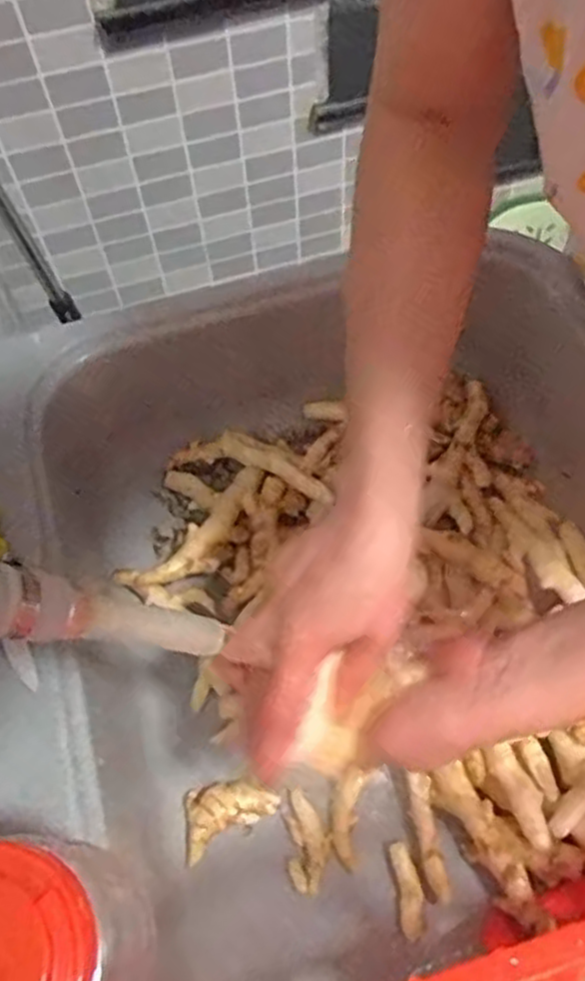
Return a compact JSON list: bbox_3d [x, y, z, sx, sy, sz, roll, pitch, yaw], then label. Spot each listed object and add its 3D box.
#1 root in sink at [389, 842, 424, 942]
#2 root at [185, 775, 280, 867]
[{"bbox_3d":[0.085,0.292,0.520,0.017,0.012,0.061,-6,60,-1],"label":"root in sink"},{"bbox_3d":[-0.054,0.245,0.547,0.077,0.015,0.043,-24,45,-26],"label":"root"}]

